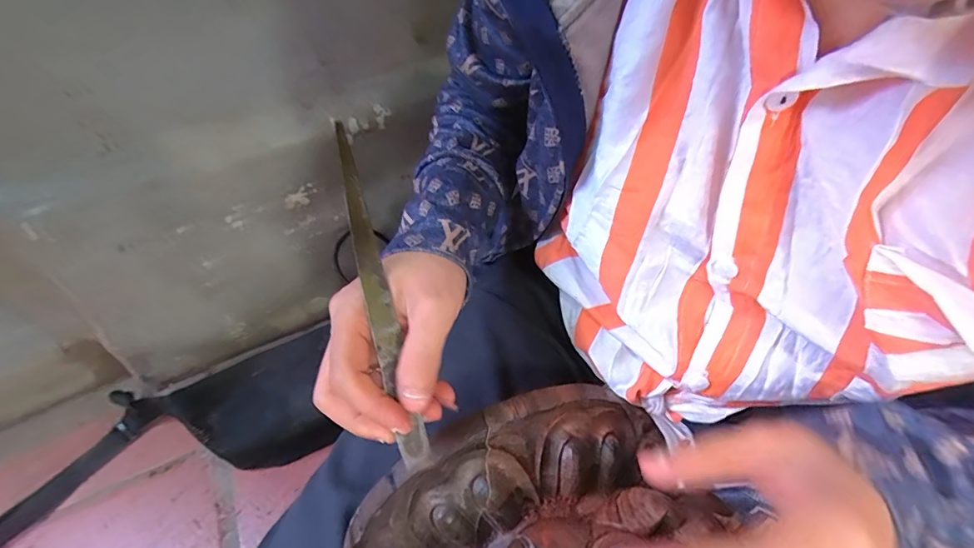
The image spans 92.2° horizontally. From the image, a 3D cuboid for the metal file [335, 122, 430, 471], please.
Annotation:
[{"bbox_3d":[-0.058,0.011,0.252,0.013,0.008,0.183,-14,87,-6],"label":"metal file"}]

